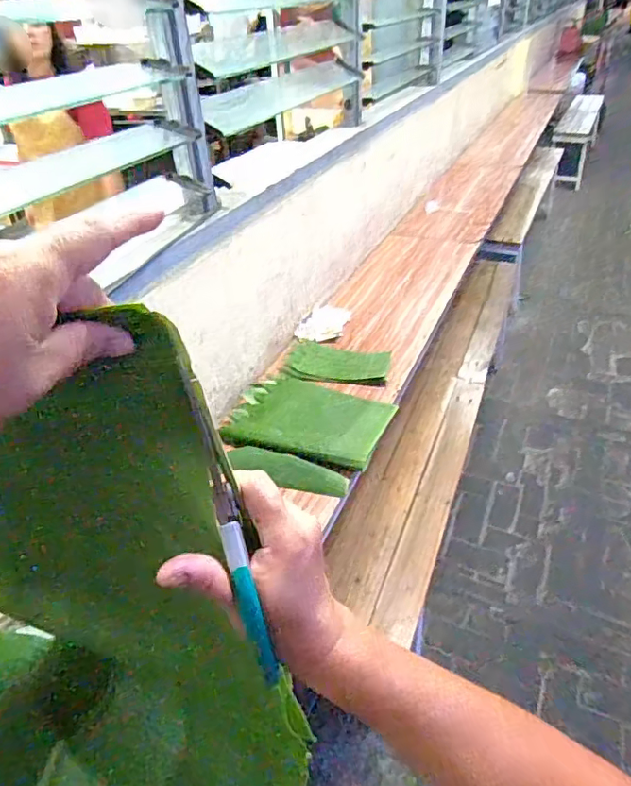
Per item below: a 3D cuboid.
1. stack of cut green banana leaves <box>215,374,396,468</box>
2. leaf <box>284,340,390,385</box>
[{"bbox_3d":[-0.015,0.049,1.066,0.308,0.057,0.222,14,41,23],"label":"stack of cut green banana leaves"},{"bbox_3d":[0.049,-0.064,1.201,0.234,0.044,0.100,4,38,11],"label":"leaf"}]

